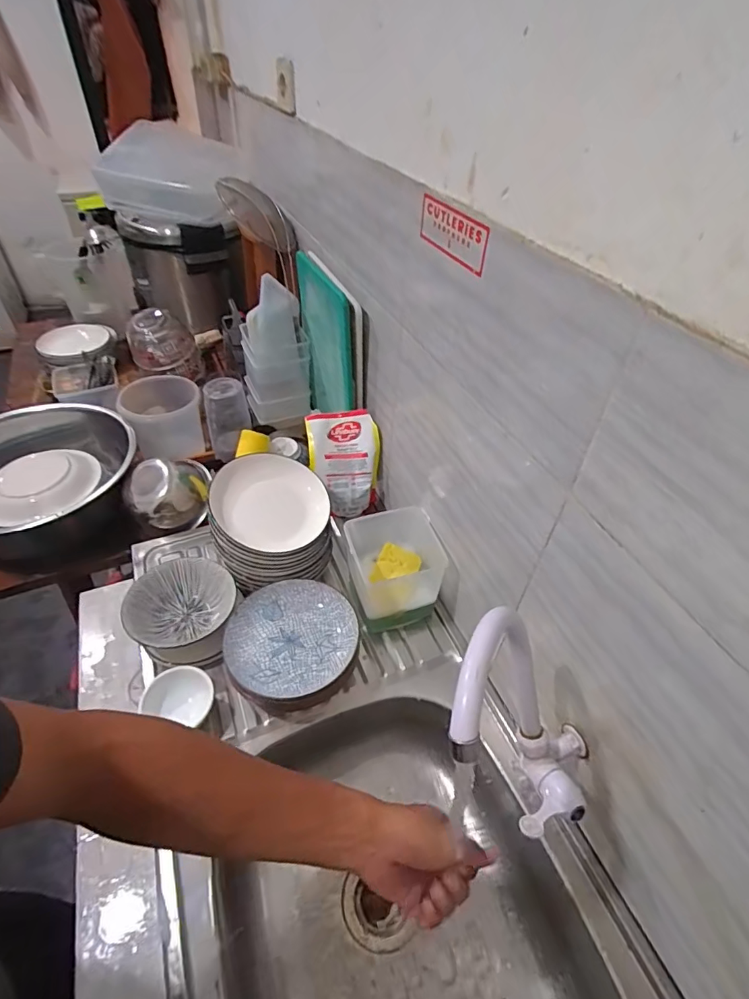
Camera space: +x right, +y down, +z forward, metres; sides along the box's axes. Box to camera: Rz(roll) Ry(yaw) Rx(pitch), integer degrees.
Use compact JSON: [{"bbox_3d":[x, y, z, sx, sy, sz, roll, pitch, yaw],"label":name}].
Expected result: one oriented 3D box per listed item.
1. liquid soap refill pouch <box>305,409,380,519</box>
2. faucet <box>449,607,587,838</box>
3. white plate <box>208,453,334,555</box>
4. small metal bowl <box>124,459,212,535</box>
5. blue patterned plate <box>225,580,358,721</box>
[{"bbox_3d":[-0.057,-0.068,0.955,0.130,0.203,0.040,-5,9,0],"label":"liquid soap refill pouch"},{"bbox_3d":[0.145,0.226,0.473,0.076,0.296,0.136,-26,44,14],"label":"faucet"},{"bbox_3d":[-0.171,0.004,0.807,0.176,0.032,0.179,3,63,-6],"label":"white plate"},{"bbox_3d":[-0.391,-0.013,0.947,0.156,0.092,0.124,-28,52,-28],"label":"small metal bowl"},{"bbox_3d":[-0.123,0.212,0.734,0.189,0.028,0.195,2,44,-1],"label":"blue patterned plate"}]

